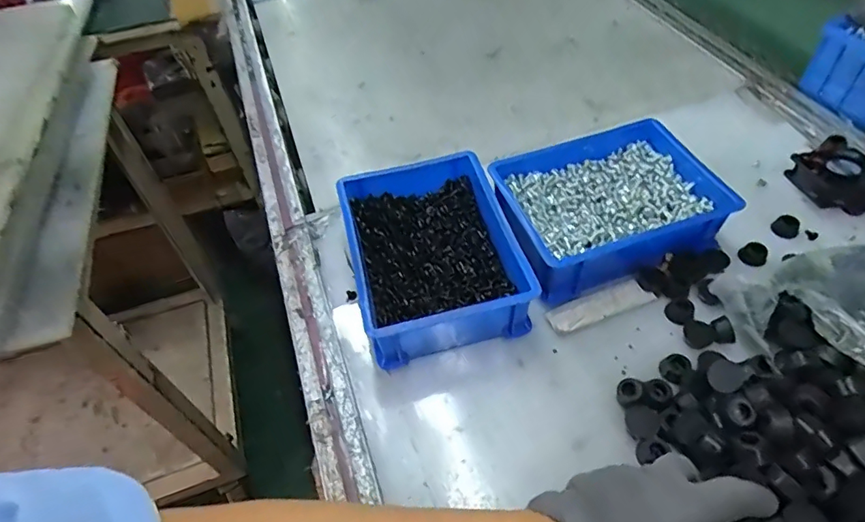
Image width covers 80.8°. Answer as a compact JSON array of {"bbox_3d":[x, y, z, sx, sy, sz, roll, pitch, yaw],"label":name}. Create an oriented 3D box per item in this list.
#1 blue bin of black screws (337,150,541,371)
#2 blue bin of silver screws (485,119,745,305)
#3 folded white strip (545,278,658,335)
[{"bbox_3d":[-0.002,-0.009,0.485,0.144,0.067,0.196,-14,50,-6],"label":"blue bin of black screws"},{"bbox_3d":[0.171,-0.056,0.507,0.204,0.063,0.150,-17,51,-8],"label":"blue bin of silver screws"},{"bbox_3d":[0.154,0.041,0.471,0.101,0.007,0.031,-20,51,-11],"label":"folded white strip"}]

